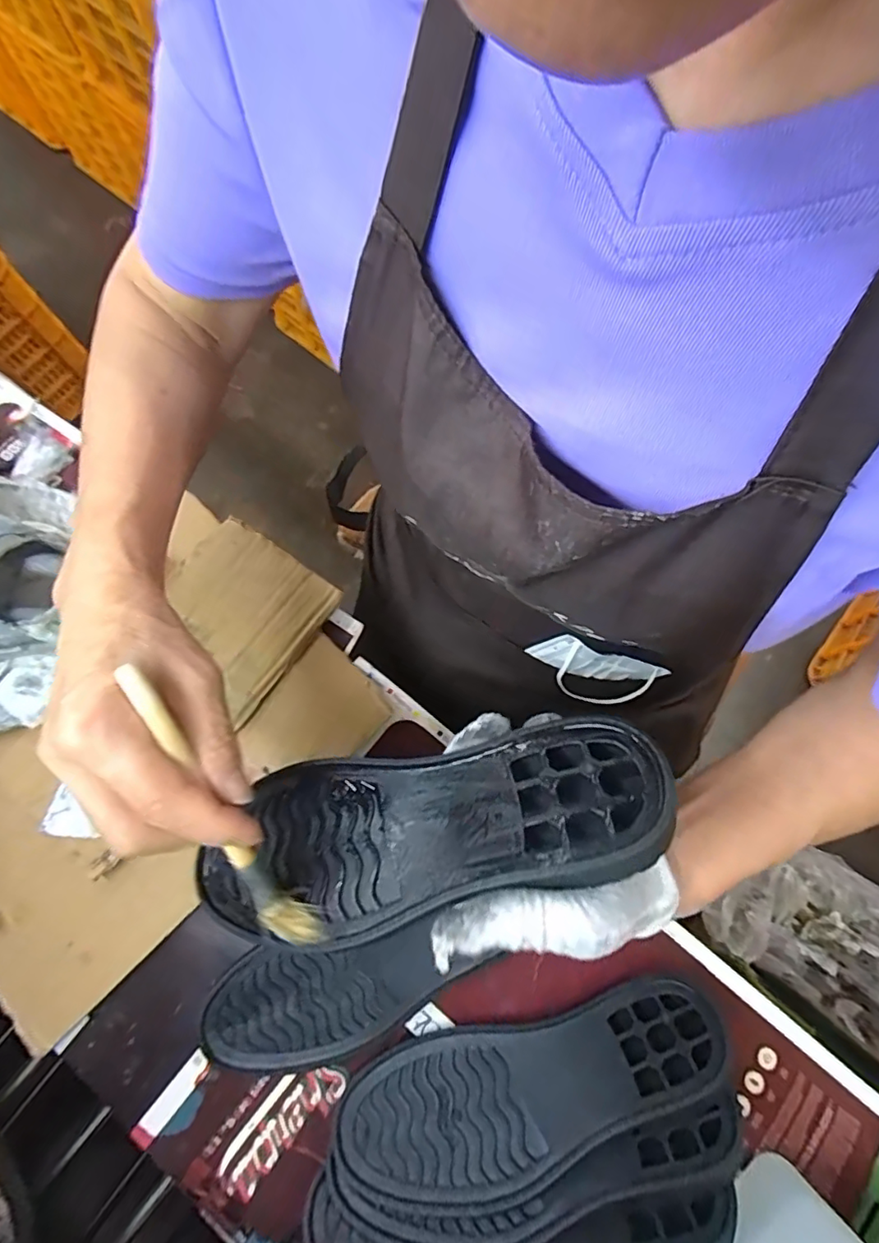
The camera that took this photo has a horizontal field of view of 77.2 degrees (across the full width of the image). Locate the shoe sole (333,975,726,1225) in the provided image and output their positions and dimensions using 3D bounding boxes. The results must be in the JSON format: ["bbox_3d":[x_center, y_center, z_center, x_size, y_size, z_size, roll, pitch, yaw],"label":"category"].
[{"bbox_3d":[0.054,0.283,0.330,0.229,0.018,0.082,-18,42,3],"label":"shoe sole"}]

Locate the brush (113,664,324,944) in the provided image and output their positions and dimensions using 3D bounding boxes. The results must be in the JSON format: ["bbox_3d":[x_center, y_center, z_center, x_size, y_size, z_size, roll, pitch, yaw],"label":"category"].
[{"bbox_3d":[-0.092,0.080,0.231,0.022,0.013,0.140,-26,105,-6],"label":"brush"}]

